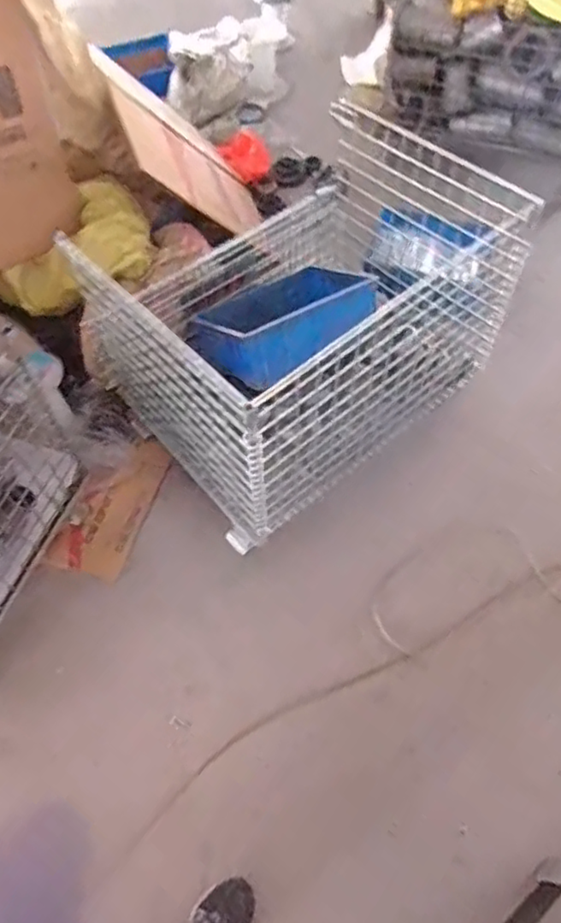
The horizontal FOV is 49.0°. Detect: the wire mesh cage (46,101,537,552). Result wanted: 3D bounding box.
[{"bbox_3d":[0.097,-0.393,1.508,0.931,0.534,0.646,-36,65,-19],"label":"wire mesh cage"}]

